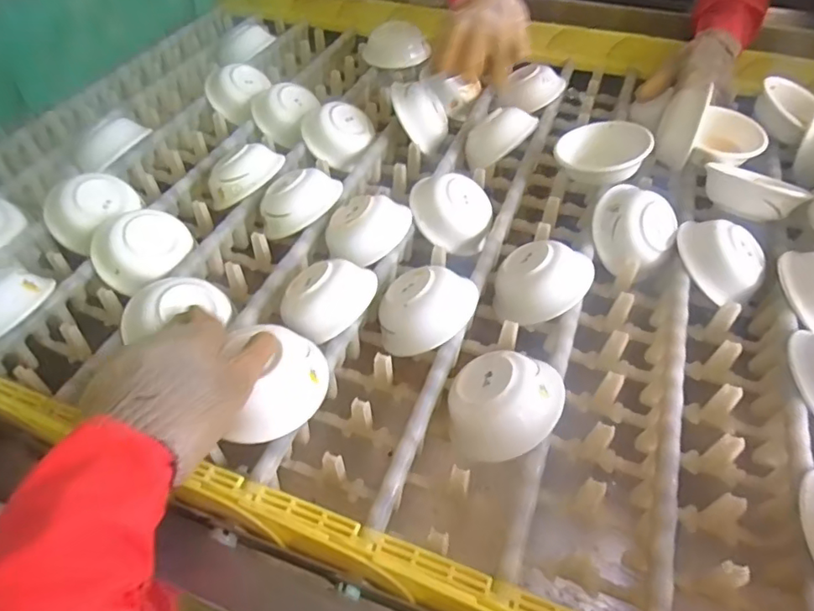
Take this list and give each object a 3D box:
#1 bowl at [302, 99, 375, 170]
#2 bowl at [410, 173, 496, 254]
[{"bbox_3d":[-0.104,-0.253,0.788,0.053,0.088,0.102,-23,41,46],"label":"bowl"},{"bbox_3d":[0.055,-0.112,0.664,0.099,0.044,0.099,13,65,-31],"label":"bowl"}]

